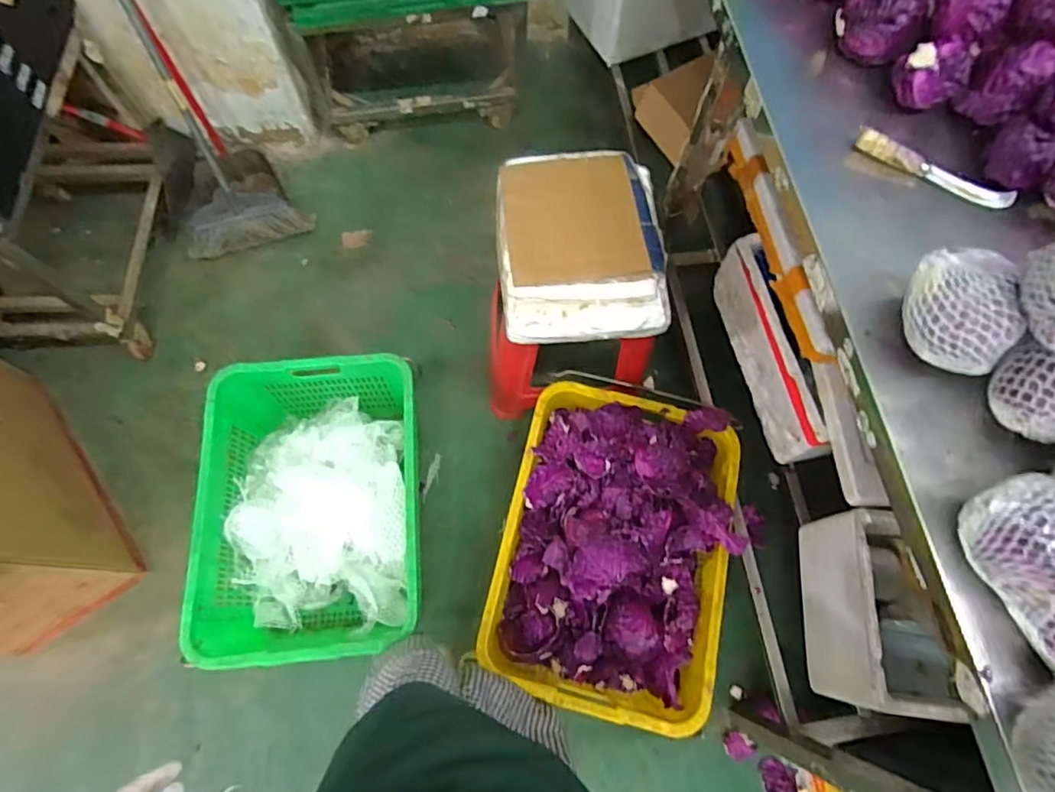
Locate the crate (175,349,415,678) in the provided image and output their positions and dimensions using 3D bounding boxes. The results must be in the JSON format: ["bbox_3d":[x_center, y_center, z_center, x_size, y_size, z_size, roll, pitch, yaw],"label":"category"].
[{"bbox_3d":[-0.425,0.227,1.174,0.428,0.244,0.583,-2,70,-2],"label":"crate"}]

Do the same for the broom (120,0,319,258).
[{"bbox_3d":[-0.830,-0.684,1.144,0.320,0.967,0.294,42,74,13],"label":"broom"}]

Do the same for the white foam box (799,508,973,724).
[{"bbox_3d":[0.590,0.362,0.951,0.159,0.218,0.297,6,70,1],"label":"white foam box"}]

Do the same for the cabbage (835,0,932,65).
[{"bbox_3d":[0.482,-0.517,0.750,0.106,0.079,0.109,34,73,11],"label":"cabbage"}]

